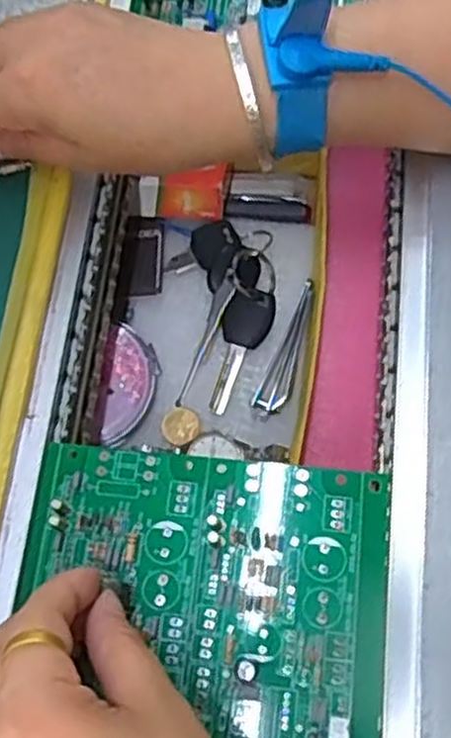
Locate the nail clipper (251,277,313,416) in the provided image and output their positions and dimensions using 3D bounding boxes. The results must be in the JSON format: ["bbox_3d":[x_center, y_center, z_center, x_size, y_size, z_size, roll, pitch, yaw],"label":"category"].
[{"bbox_3d":[0.034,-0.009,0.406,0.016,0.012,0.074,21,73,11],"label":"nail clipper"}]

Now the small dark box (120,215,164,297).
[{"bbox_3d":[-0.046,-0.062,0.430,0.022,0.005,0.046,-1,70,4],"label":"small dark box"}]

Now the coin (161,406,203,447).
[{"bbox_3d":[-0.022,0.028,0.396,0.019,0.004,0.021,3,67,6],"label":"coin"}]

